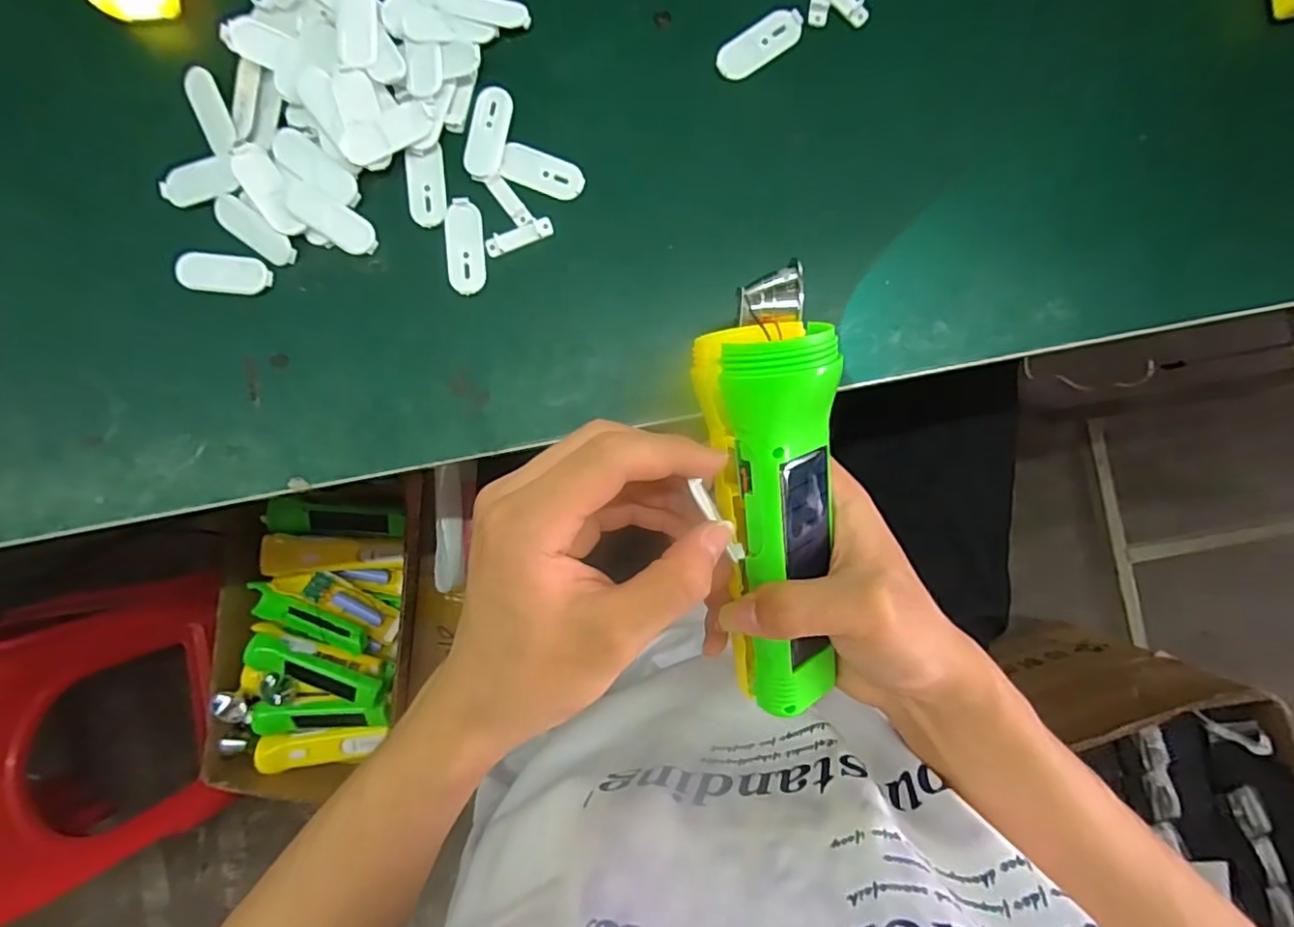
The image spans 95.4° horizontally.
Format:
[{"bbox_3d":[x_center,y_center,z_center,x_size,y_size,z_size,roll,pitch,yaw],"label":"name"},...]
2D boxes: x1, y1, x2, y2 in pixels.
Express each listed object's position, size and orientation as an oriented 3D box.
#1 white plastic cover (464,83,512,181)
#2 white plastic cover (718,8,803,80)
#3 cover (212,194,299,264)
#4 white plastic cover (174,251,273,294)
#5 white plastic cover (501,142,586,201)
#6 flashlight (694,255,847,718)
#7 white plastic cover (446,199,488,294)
[{"bbox_3d":[-0.085,-0.177,0.314,0.021,0.004,0.049,14,89,2],"label":"white plastic cover"},{"bbox_3d":[0.060,-0.224,0.315,0.050,0.004,0.020,-36,88,1],"label":"white plastic cover"},{"bbox_3d":[-0.210,-0.124,0.316,0.046,0.006,0.023,44,108,-2],"label":"cover"},{"bbox_3d":[-0.226,-0.101,0.313,0.049,0.006,0.021,7,89,2],"label":"white plastic cover"},{"bbox_3d":[-0.055,-0.156,0.314,0.044,0.004,0.021,21,89,2],"label":"white plastic cover"},{"bbox_3d":[0.049,0.015,0.244,0.050,0.056,0.178,-5,101,1],"label":"flashlight"},{"bbox_3d":[-0.097,-0.117,0.316,0.020,0.004,0.050,-5,89,1],"label":"white plastic cover"}]

